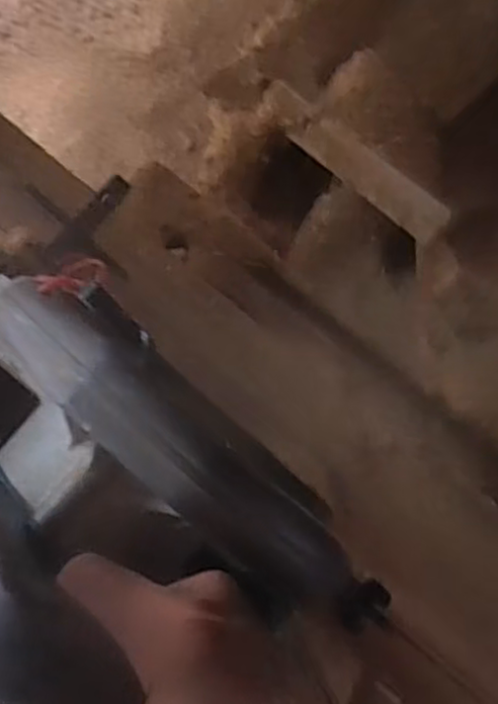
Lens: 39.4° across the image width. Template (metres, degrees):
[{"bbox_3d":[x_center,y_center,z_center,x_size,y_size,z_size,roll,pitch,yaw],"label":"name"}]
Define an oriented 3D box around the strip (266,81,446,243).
[{"bbox_3d":[0.089,-0.163,0.596,0.189,0.011,0.037,41,129,8],"label":"strip"}]

